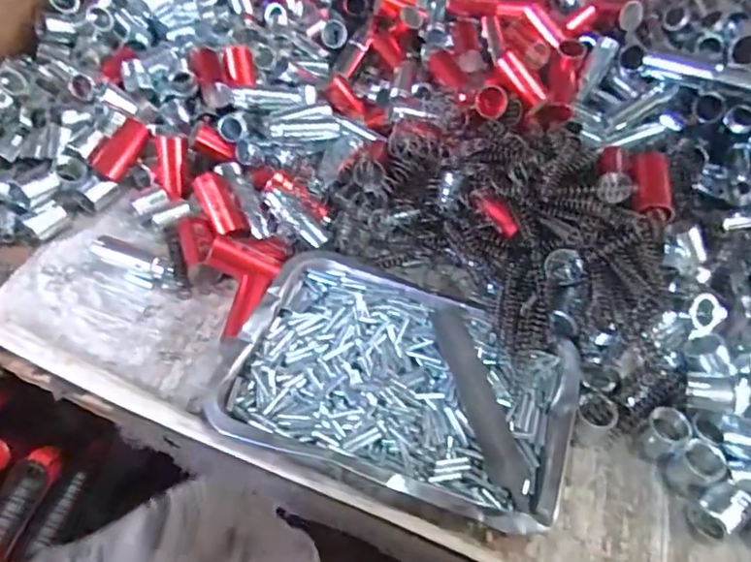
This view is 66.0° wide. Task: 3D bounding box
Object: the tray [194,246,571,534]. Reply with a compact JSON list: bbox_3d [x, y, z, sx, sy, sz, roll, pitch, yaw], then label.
[{"bbox_3d":[0.021,0.077,0.448,0.251,0.033,0.171,17,52,9],"label":"tray"}]

